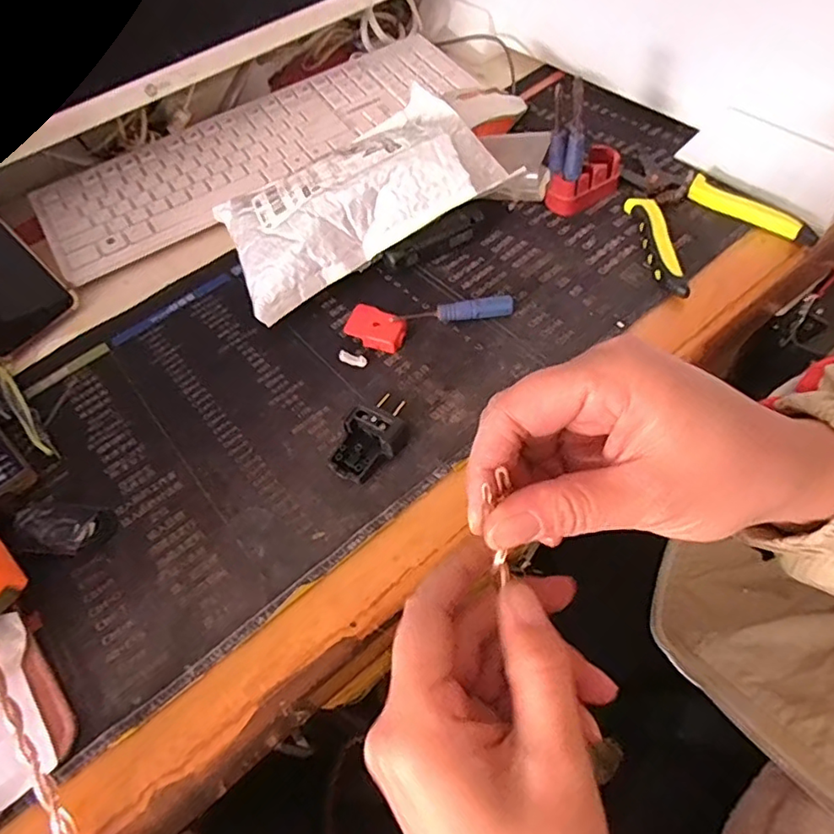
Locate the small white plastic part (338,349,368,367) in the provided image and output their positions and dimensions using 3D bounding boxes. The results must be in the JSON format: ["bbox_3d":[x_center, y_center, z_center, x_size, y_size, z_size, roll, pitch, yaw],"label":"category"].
[{"bbox_3d":[-0.046,-0.042,0.408,0.022,0.004,0.009,15,59,18],"label":"small white plastic part"}]

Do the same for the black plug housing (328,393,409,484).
[{"bbox_3d":[-0.030,0.015,0.359,0.036,0.022,0.055,34,66,27],"label":"black plug housing"}]

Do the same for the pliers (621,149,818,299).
[{"bbox_3d":[0.210,-0.164,0.454,0.120,0.013,0.147,-22,55,-8],"label":"pliers"}]

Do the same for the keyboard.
[{"bbox_3d":[-0.139,-0.255,0.550,0.424,0.030,0.156,-31,61,-13],"label":"keyboard"}]

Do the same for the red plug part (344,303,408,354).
[{"bbox_3d":[-0.029,-0.063,0.418,0.041,0.014,0.028,20,60,21],"label":"red plug part"}]

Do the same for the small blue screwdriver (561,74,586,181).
[{"bbox_3d":[0.120,-0.216,0.435,0.014,0.069,0.008,-1,33,4],"label":"small blue screwdriver"}]

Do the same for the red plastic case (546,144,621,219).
[{"bbox_3d":[0.138,-0.194,0.469,0.062,0.029,0.035,-38,58,-18],"label":"red plastic case"}]

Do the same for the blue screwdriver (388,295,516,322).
[{"bbox_3d":[0.026,-0.074,0.415,0.087,0.017,0.011,-11,54,1],"label":"blue screwdriver"}]

